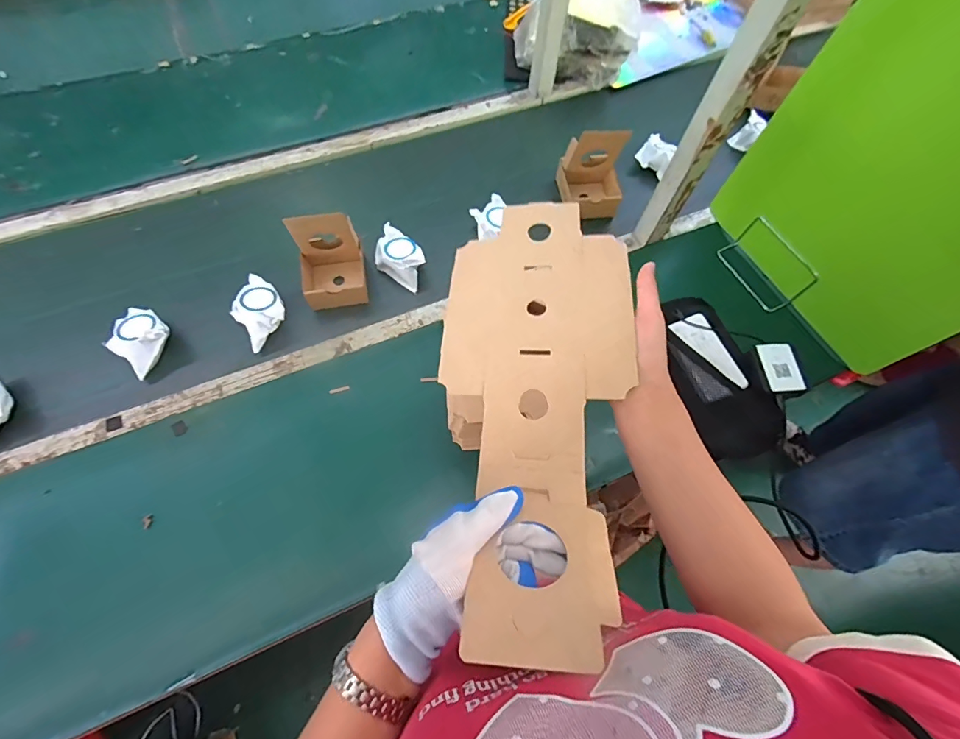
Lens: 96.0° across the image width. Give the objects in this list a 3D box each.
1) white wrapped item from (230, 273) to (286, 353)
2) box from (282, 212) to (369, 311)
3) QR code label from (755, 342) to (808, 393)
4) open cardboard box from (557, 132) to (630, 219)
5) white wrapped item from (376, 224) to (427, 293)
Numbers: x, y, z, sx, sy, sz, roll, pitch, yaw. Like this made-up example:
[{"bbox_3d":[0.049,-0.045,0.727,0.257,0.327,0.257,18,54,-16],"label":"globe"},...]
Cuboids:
[{"bbox_3d":[-0.361,-0.099,0.705,0.077,0.041,0.122,-33,72,-17],"label":"white wrapped item"},{"bbox_3d":[-0.246,-0.174,0.708,0.105,0.125,0.102,-13,68,-10],"label":"box"},{"bbox_3d":[0.466,-0.004,0.669,0.049,0.009,0.083,-9,61,17],"label":"QR code label"},{"bbox_3d":[0.212,-0.363,0.799,0.100,0.136,0.110,-5,66,-6],"label":"open cardboard box"},{"bbox_3d":[-0.140,-0.199,0.763,0.105,0.046,0.073,32,68,10],"label":"white wrapped item"}]

